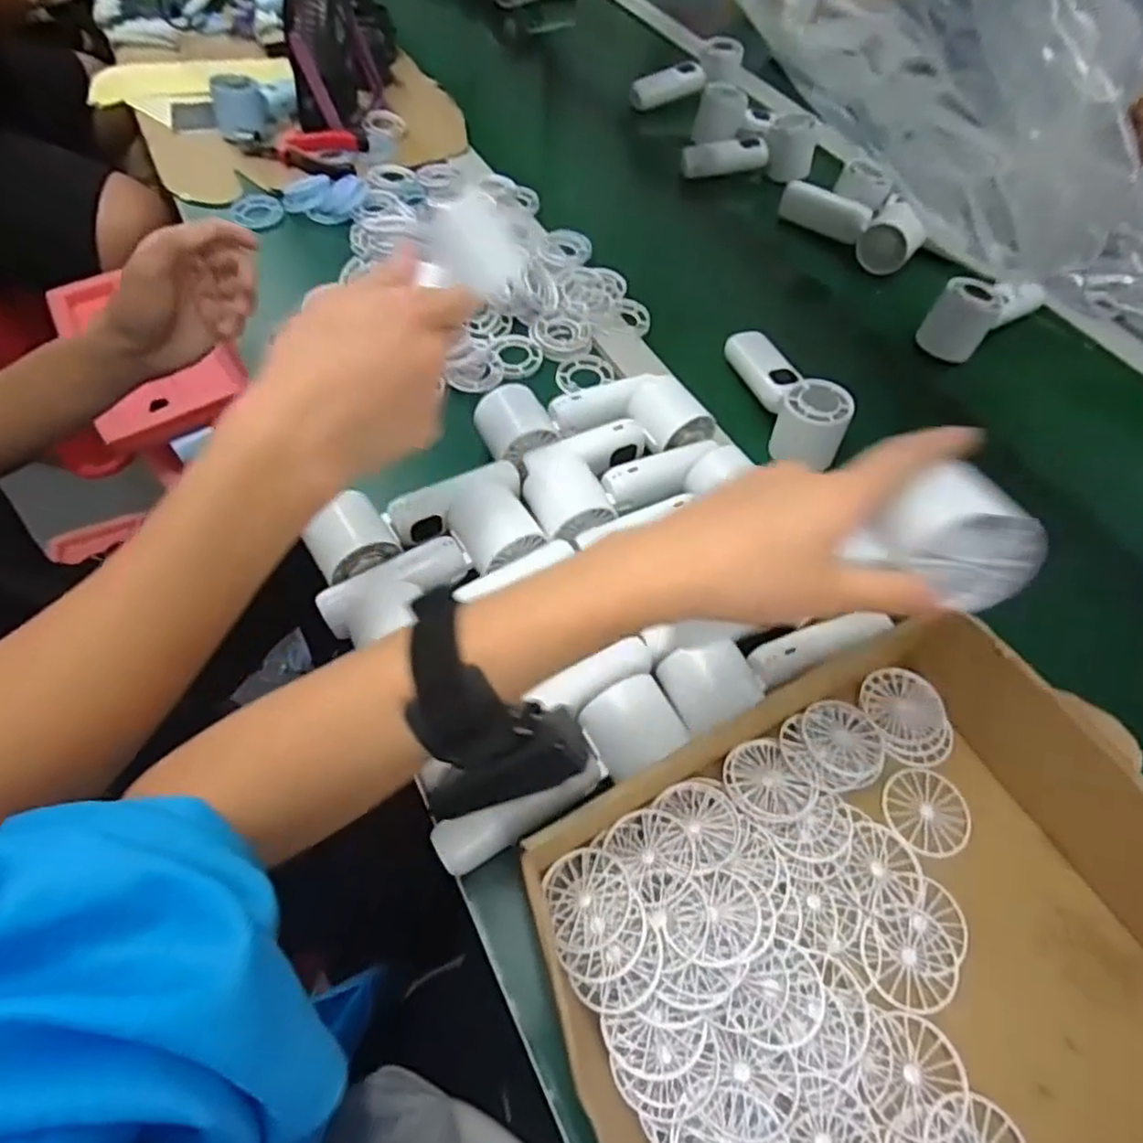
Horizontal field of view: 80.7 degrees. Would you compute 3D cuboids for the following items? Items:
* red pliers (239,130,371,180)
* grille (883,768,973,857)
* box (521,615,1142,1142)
[{"bbox_3d":[-0.311,-0.489,0.774,0.146,0.013,0.073,12,58,7],"label":"red pliers"},{"bbox_3d":[0.215,0.145,0.406,0.050,0.006,0.048,0,58,-1],"label":"grille"},{"bbox_3d":[0.196,0.228,0.321,0.352,0.080,0.401,-27,62,-17],"label":"box"}]

